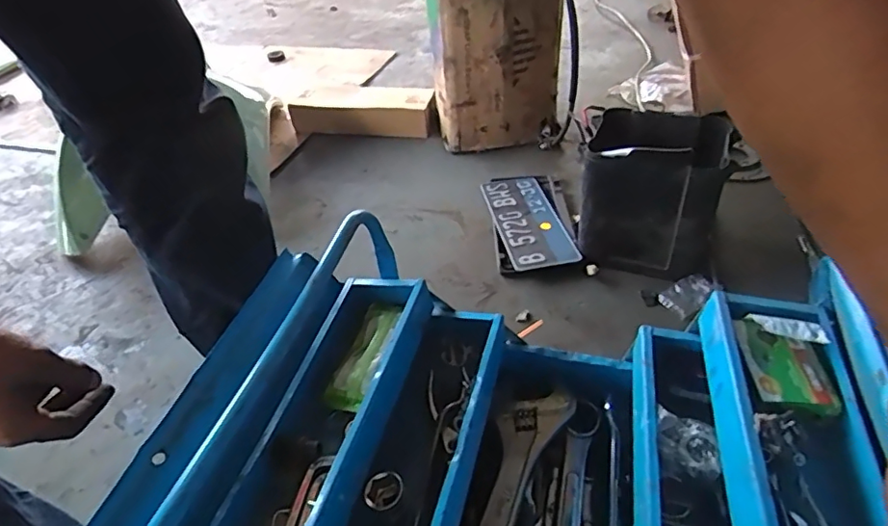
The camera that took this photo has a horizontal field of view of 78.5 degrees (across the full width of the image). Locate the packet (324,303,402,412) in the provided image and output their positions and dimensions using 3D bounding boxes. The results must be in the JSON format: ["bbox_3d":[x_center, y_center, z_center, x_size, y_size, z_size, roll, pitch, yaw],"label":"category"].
[{"bbox_3d":[-0.087,0.097,0.589,0.045,0.017,0.135,10,44,18],"label":"packet"}]

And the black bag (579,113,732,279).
[{"bbox_3d":[0.320,-0.114,0.842,0.183,0.217,0.174,9,43,19],"label":"black bag"}]

